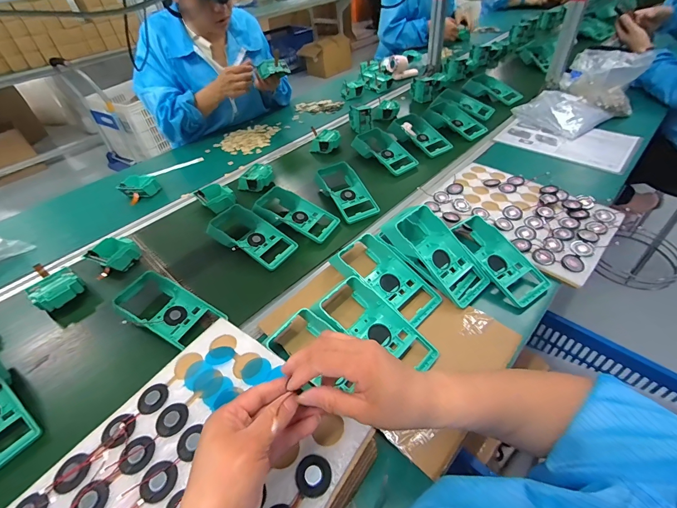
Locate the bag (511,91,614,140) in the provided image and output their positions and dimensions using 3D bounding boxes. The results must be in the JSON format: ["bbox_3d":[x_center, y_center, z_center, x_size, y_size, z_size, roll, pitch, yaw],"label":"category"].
[{"bbox_3d":[0.618,-0.402,0.945,0.179,0.052,0.211,-32,51,-24],"label":"bag"}]

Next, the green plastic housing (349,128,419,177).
[{"bbox_3d":[0.124,-0.275,0.890,0.098,0.052,0.188,-29,50,-21],"label":"green plastic housing"}]

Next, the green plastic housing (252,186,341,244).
[{"bbox_3d":[-0.098,-0.085,0.711,0.190,0.046,0.096,20,51,24],"label":"green plastic housing"}]

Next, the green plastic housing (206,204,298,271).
[{"bbox_3d":[-0.172,-0.038,0.668,0.179,0.045,0.090,21,51,24],"label":"green plastic housing"}]

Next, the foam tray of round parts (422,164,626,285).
[{"bbox_3d":[0.364,-0.089,0.679,0.316,0.019,0.248,33,57,32],"label":"foam tray of round parts"}]

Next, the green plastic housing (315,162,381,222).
[{"bbox_3d":[0.015,-0.143,0.766,0.095,0.044,0.189,-23,48,-16],"label":"green plastic housing"}]

